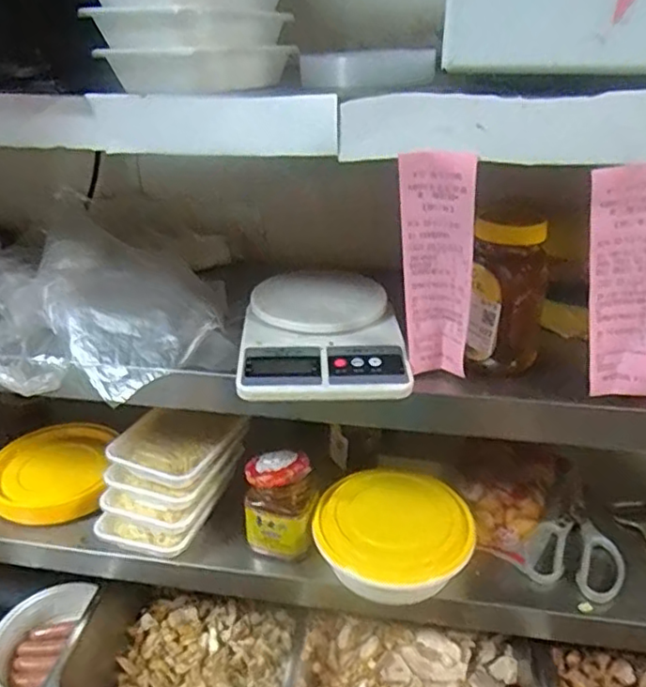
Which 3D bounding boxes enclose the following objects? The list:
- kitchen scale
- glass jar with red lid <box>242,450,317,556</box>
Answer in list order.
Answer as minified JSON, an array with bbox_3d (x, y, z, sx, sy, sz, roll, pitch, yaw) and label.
[{"bbox_3d":[-0.001,-0.012,0.597,0.147,0.040,0.187,-1,29,-2],"label":"kitchen scale"},{"bbox_3d":[-0.047,0.174,0.692,0.077,0.100,0.060,4,29,8],"label":"glass jar with red lid"}]

